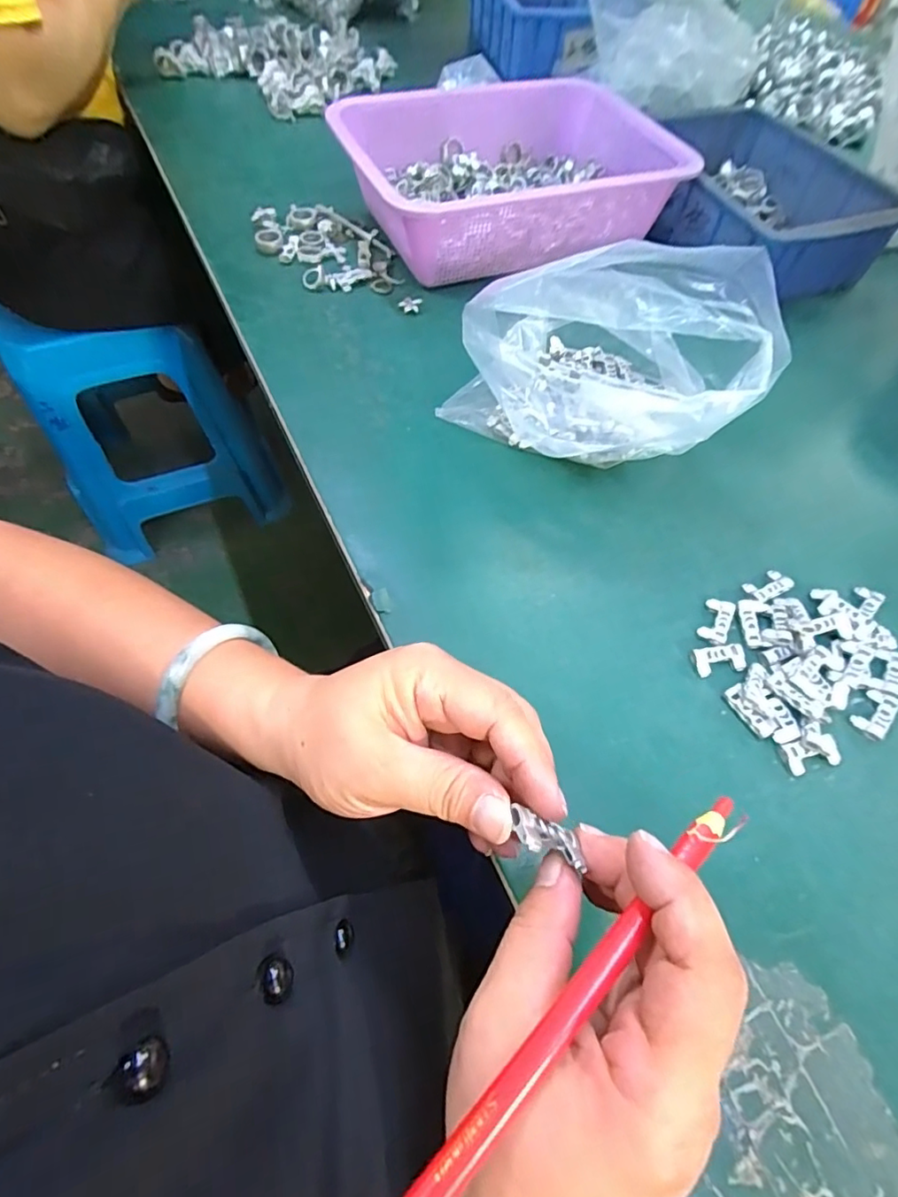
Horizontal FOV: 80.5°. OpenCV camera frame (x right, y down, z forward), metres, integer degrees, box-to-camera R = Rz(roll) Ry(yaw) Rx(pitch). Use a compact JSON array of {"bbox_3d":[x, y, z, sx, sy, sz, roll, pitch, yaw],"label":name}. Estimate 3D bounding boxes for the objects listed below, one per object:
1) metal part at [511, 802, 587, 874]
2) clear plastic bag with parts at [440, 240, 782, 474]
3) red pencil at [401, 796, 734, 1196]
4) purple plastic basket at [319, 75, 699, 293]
[{"bbox_3d":[0.034,0.081,0.180,0.029,0.010,0.013,34,57,-24],"label":"metal part"},{"bbox_3d":[0.101,-0.168,0.360,0.195,0.126,0.136,18,60,8],"label":"clear plastic bag with parts"},{"bbox_3d":[0.032,0.116,0.146,0.164,0.005,0.009,-39,68,-21],"label":"red pencil"},{"bbox_3d":[0.060,-0.410,0.520,0.314,0.088,0.215,-20,63,-14],"label":"purple plastic basket"}]

